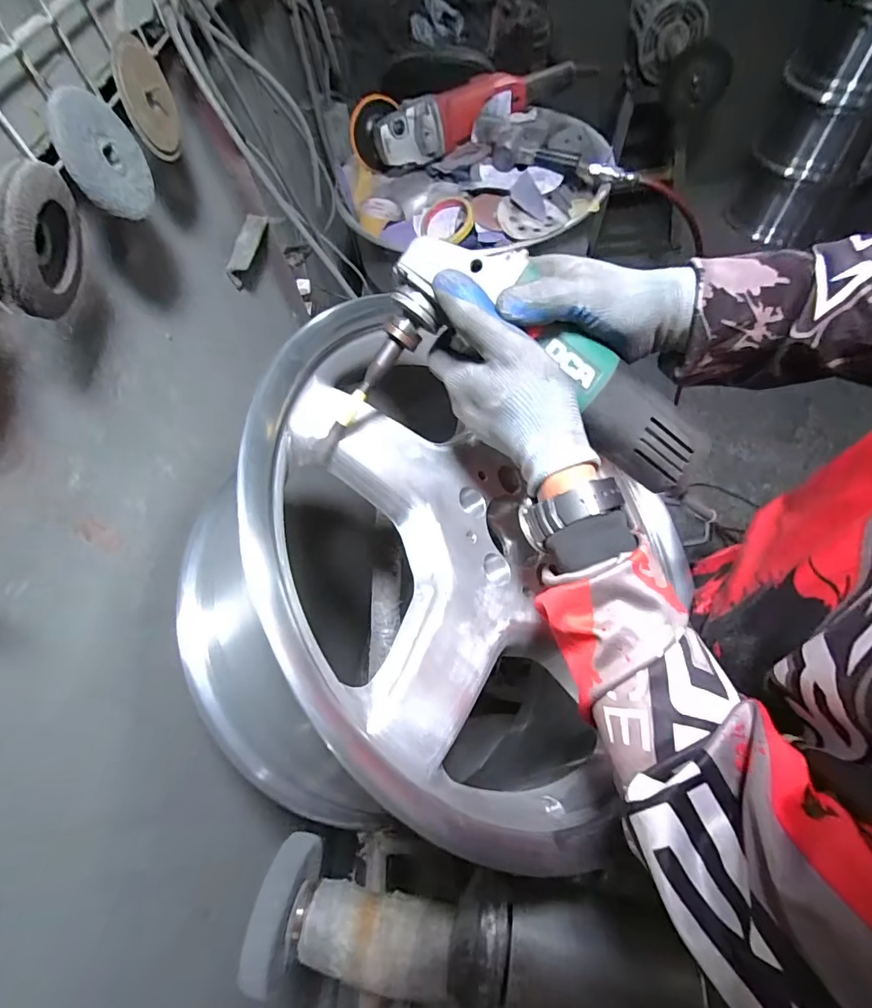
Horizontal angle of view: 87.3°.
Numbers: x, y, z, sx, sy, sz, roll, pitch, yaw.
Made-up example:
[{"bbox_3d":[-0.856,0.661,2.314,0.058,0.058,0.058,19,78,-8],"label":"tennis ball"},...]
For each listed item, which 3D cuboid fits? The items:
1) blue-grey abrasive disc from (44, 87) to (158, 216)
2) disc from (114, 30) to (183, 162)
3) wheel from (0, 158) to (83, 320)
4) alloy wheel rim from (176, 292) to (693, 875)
[{"bbox_3d":[-0.269,-0.284,0.373,0.009,0.086,0.078,-3,16,18],"label":"blue-grey abrasive disc"},{"bbox_3d":[-0.268,-0.380,0.431,0.013,0.079,0.085,-2,62,3],"label":"disc"},{"bbox_3d":[-0.277,-0.186,0.320,0.020,0.084,0.094,8,57,-15],"label":"wheel"},{"bbox_3d":[0.023,0.067,0.485,0.485,0.210,0.485,32,49,-21],"label":"alloy wheel rim"}]

